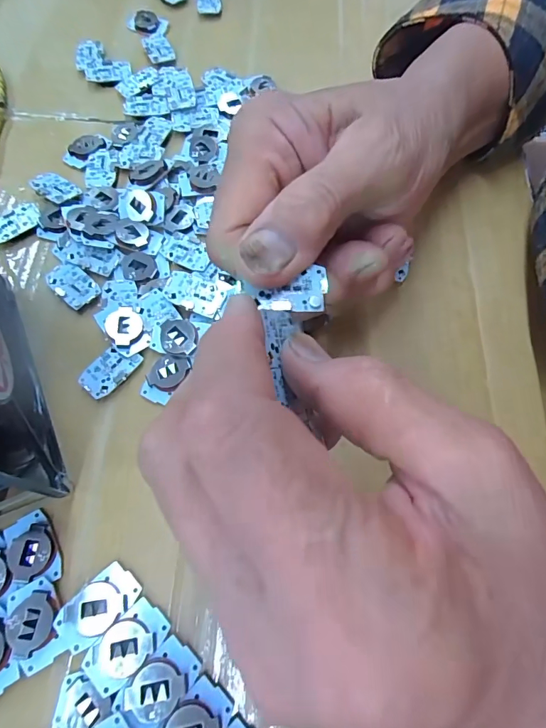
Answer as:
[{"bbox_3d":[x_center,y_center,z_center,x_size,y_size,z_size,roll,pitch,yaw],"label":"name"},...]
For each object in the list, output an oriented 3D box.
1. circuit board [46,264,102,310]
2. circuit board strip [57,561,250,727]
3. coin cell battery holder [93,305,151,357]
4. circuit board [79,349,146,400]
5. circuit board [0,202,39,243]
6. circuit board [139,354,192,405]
[{"bbox_3d":[-0.106,-0.043,0.208,0.029,0.004,0.018,38,72,12],"label":"circuit board"},{"bbox_3d":[-0.036,0.122,0.141,0.104,0.006,0.029,43,73,14],"label":"circuit board strip"},{"bbox_3d":[-0.074,-0.018,0.197,0.018,0.006,0.027,-34,73,-14],"label":"coin cell battery holder"},{"bbox_3d":[-0.079,0.002,0.191,0.018,0.004,0.028,42,72,13],"label":"circuit board"},{"bbox_3d":[-0.146,-0.080,0.222,0.030,0.004,0.018,-34,73,-14],"label":"circuit board"},{"bbox_3d":[-0.052,0.006,0.190,0.017,0.004,0.025,24,69,7],"label":"circuit board"}]

